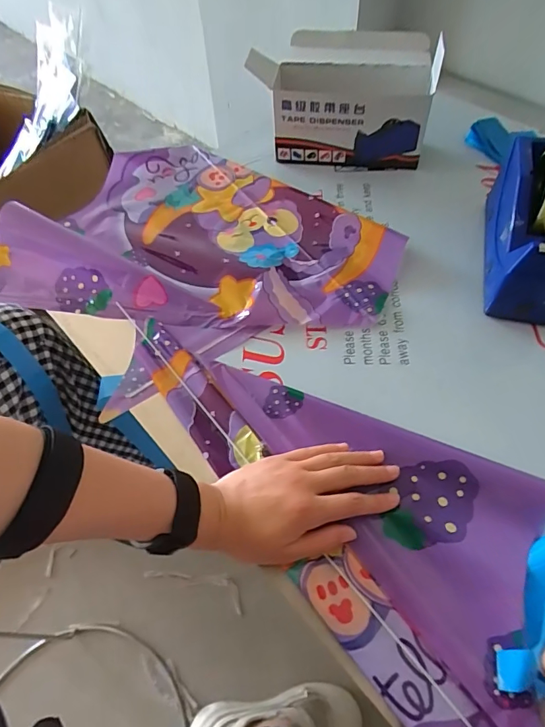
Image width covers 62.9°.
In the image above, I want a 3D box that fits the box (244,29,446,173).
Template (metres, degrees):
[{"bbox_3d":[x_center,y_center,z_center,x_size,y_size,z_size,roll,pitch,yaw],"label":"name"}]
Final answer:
[{"bbox_3d":[0.107,-0.397,0.660,0.246,0.113,0.184,8,58,10],"label":"box"}]

